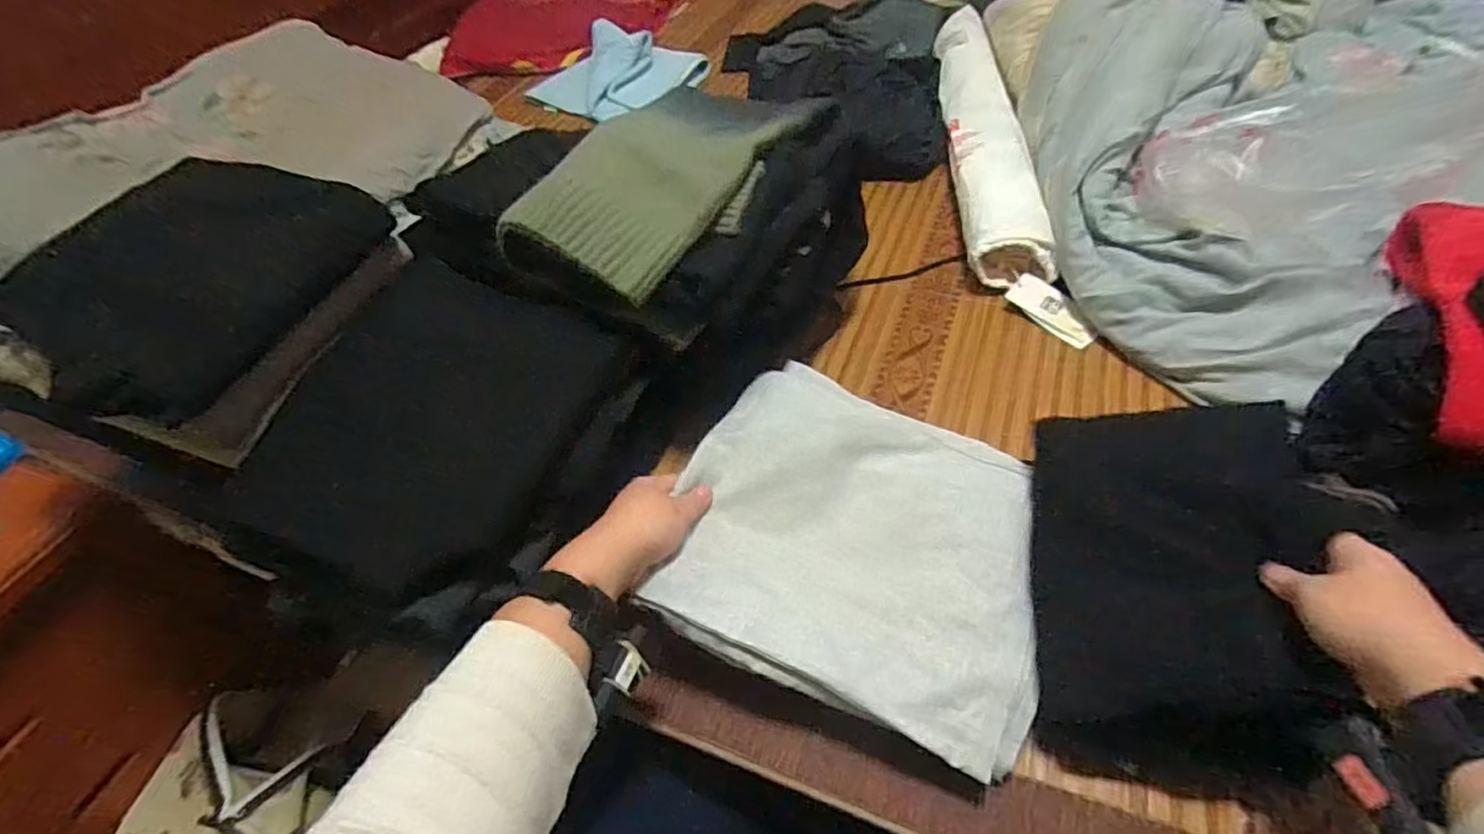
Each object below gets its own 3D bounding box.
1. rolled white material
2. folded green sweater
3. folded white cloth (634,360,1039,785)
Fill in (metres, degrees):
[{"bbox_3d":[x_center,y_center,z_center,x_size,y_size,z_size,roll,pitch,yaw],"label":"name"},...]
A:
[{"bbox_3d":[0.359,-0.445,0.986,0.100,0.071,0.685,1,50,7],"label":"rolled white material"},{"bbox_3d":[-0.070,-0.235,0.624,0.203,0.068,0.295,22,55,23],"label":"folded green sweater"},{"bbox_3d":[0.103,0.096,0.552,0.303,0.032,0.289,23,52,11],"label":"folded white cloth"}]

